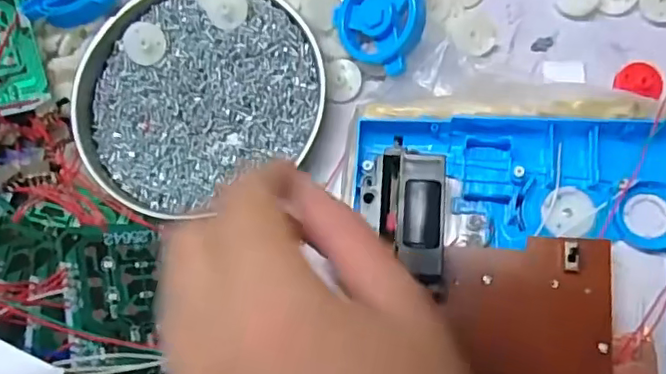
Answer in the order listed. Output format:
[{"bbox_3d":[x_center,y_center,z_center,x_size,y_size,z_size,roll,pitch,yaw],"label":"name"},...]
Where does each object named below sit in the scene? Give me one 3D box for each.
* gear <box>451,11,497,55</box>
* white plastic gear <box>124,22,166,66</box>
[{"bbox_3d":[0.078,-0.086,0.326,0.024,0.007,0.027,8,78,9],"label":"gear"},{"bbox_3d":[-0.107,-0.081,0.332,0.023,0.004,0.023,-1,97,-7],"label":"white plastic gear"}]

